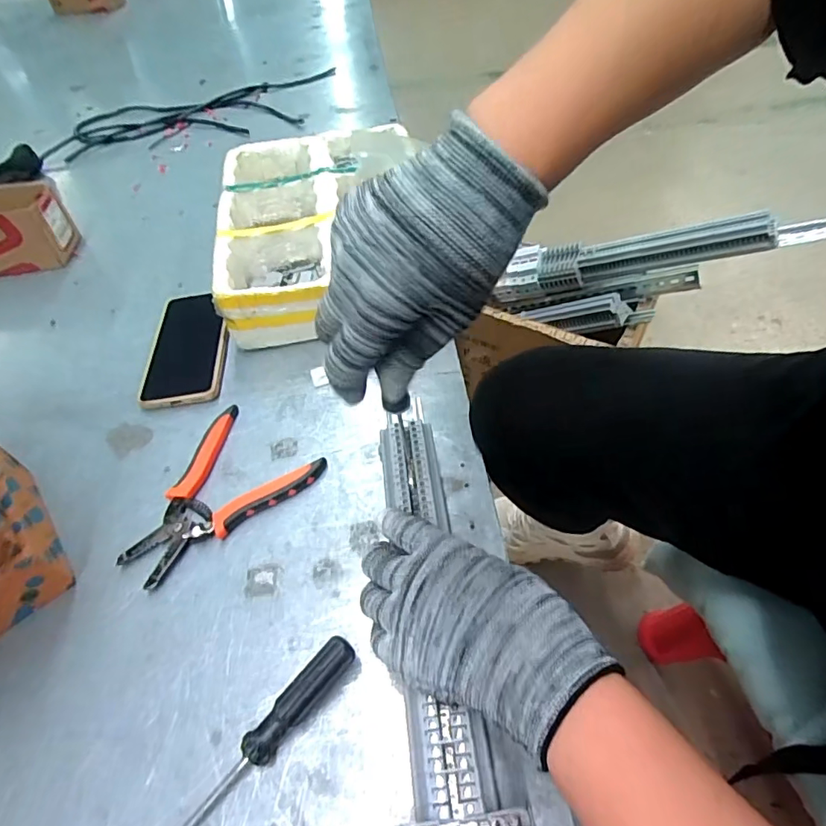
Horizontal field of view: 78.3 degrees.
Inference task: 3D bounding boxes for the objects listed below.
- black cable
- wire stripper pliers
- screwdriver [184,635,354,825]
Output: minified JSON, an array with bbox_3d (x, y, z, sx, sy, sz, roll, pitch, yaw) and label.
[{"bbox_3d":[-0.408,-0.567,0.966,0.540,0.016,0.243,-18,52,-9],"label":"black cable"},{"bbox_3d":[-0.170,0.068,0.424,0.118,0.013,0.153,28,59,26],"label":"wire stripper pliers"},{"bbox_3d":[-0.110,0.215,0.293,0.019,0.026,0.199,34,62,28],"label":"screwdriver"}]

